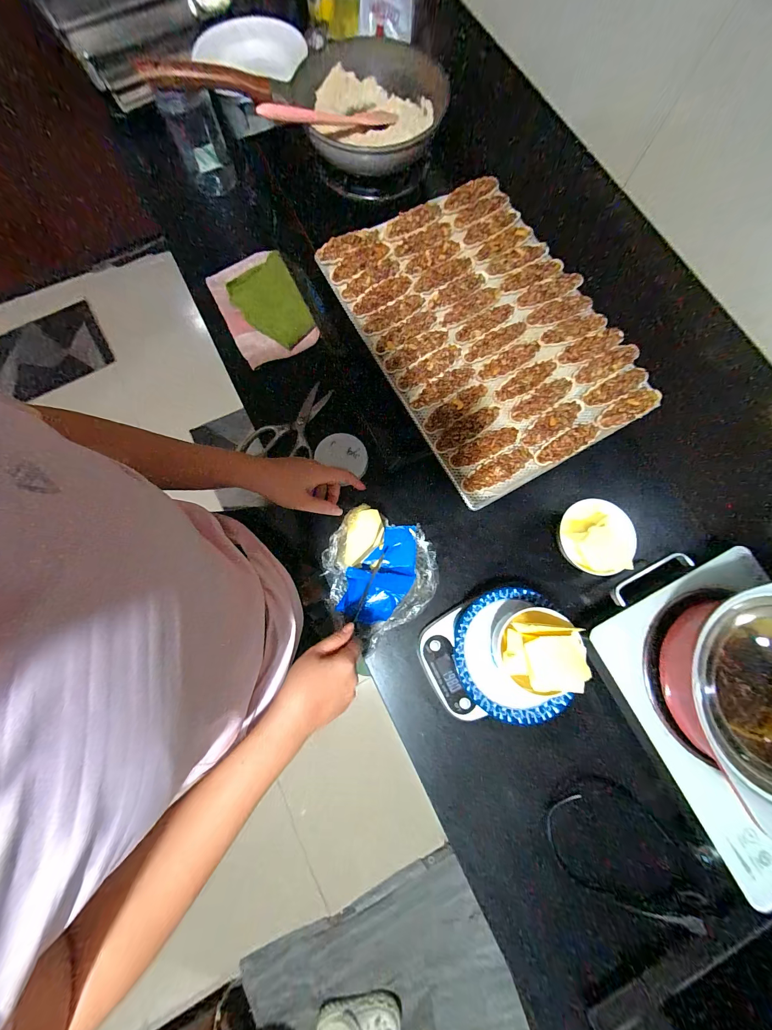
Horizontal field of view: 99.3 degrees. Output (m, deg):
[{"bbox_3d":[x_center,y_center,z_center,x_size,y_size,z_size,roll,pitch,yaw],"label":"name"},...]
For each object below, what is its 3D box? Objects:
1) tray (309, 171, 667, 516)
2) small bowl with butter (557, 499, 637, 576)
[{"bbox_3d":[0.143,-0.268,0.470,0.316,0.022,0.436,-29,81,-6],"label":"tray"},{"bbox_3d":[0.318,0.034,0.498,0.094,0.043,0.106,10,78,1],"label":"small bowl with butter"}]

